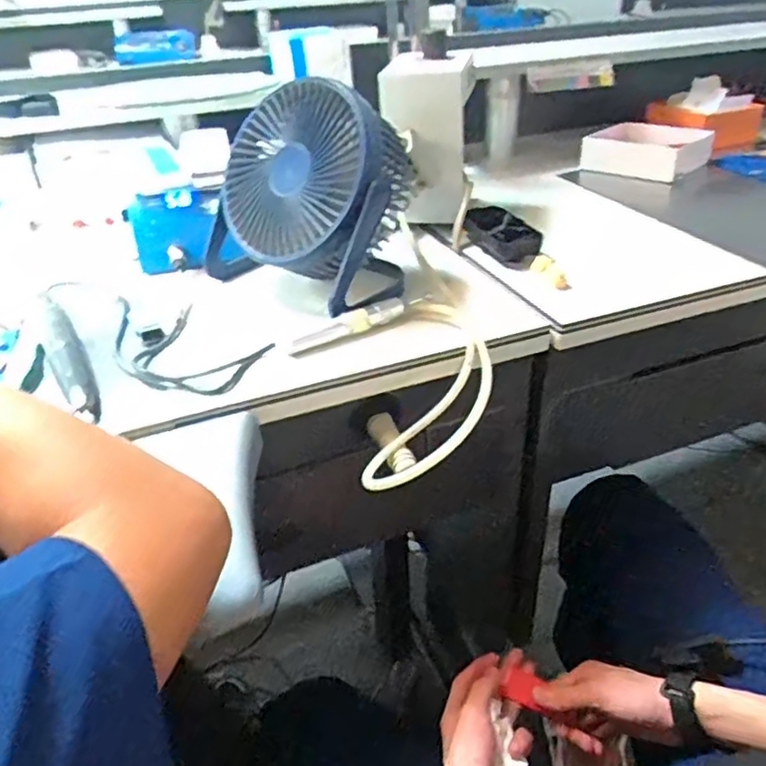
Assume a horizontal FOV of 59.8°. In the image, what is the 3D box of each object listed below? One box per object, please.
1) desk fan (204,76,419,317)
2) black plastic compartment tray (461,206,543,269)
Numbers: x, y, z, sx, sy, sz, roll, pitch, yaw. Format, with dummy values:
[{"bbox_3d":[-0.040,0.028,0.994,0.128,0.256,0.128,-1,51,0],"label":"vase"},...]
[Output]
[{"bbox_3d":[-0.064,-0.174,0.613,0.199,0.168,0.130,21,40,31],"label":"desk fan"},{"bbox_3d":[0.123,-0.156,0.709,0.049,0.033,0.112,-13,35,-16],"label":"black plastic compartment tray"}]

